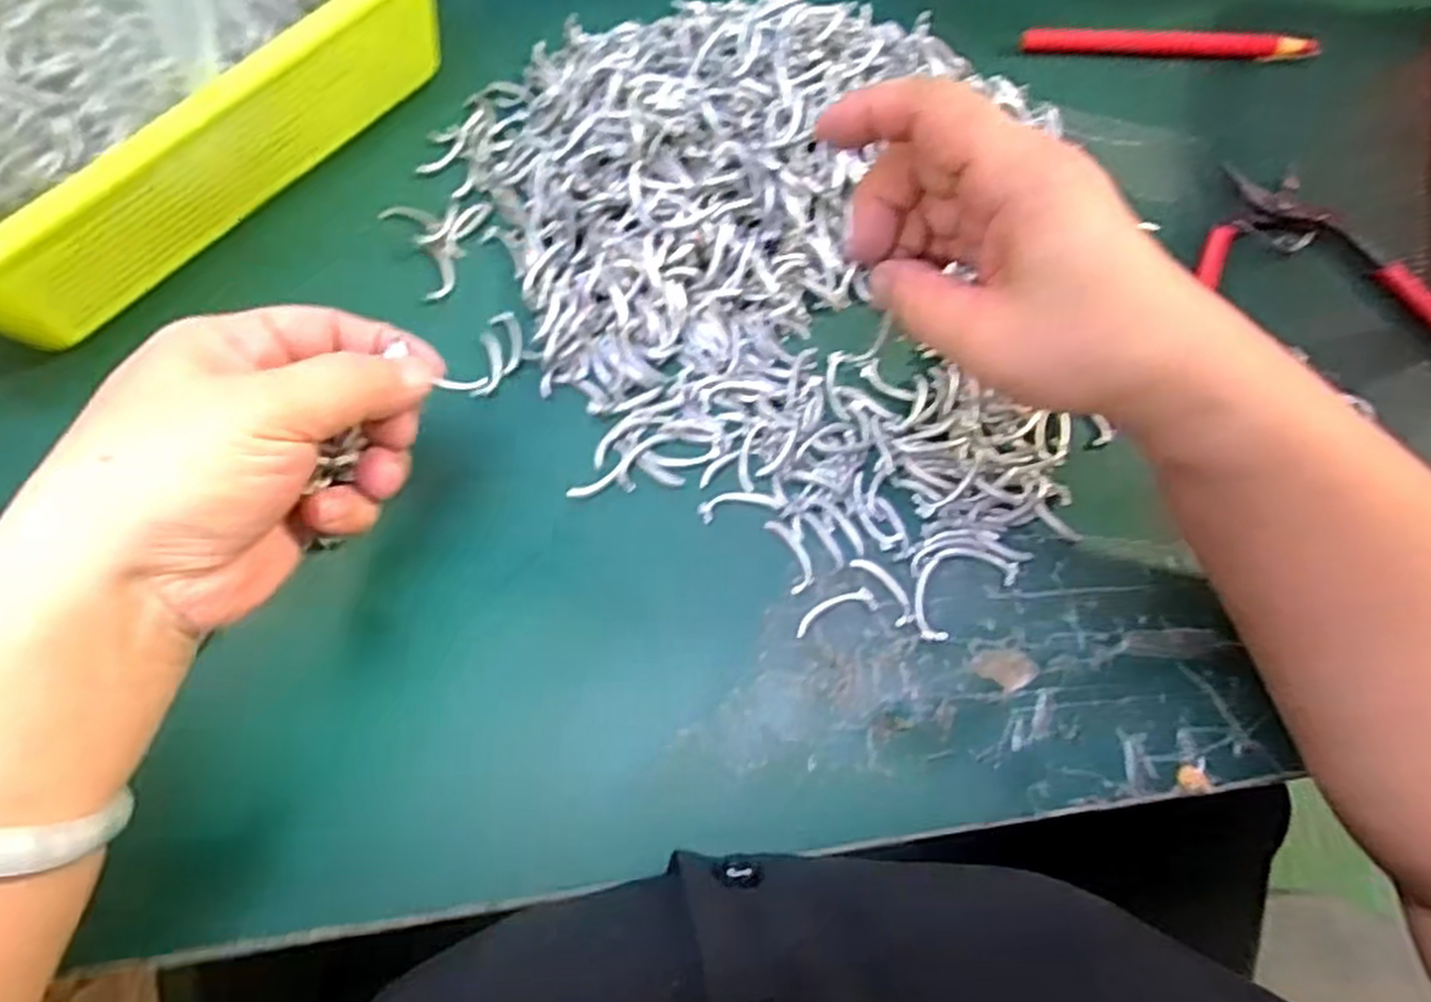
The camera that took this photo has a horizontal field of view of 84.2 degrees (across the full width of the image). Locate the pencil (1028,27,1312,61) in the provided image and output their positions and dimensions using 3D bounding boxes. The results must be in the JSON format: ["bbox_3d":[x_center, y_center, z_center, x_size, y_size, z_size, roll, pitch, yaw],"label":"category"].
[{"bbox_3d":[0.222,-0.225,0.391,0.137,0.009,0.012,5,68,3],"label":"pencil"}]

